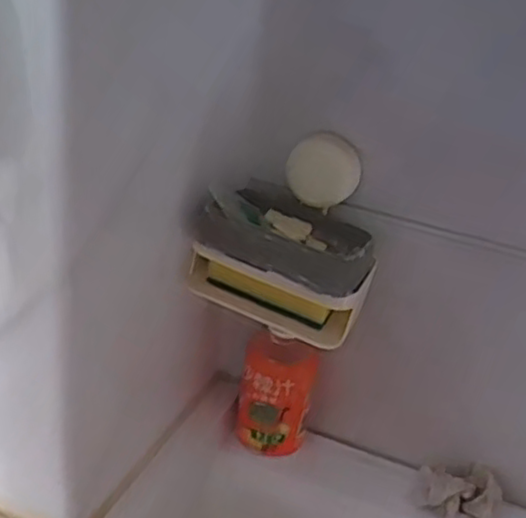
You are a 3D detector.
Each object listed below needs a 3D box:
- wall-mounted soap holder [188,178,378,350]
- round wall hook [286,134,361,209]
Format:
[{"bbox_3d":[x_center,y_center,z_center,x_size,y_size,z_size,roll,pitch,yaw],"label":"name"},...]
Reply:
[{"bbox_3d":[0.017,0.003,0.564,0.138,0.084,0.084,19,30,23],"label":"wall-mounted soap holder"},{"bbox_3d":[0.046,-0.068,0.556,0.053,0.059,0.024,12,28,9],"label":"round wall hook"}]

